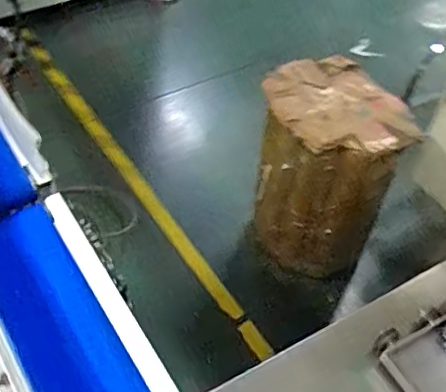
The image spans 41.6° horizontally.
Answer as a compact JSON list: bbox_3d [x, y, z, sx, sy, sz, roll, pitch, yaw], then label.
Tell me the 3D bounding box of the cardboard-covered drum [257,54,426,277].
[{"bbox_3d":[0.264,-0.046,1.656,0.326,0.566,0.323,-2,49,-7],"label":"cardboard-covered drum"}]

